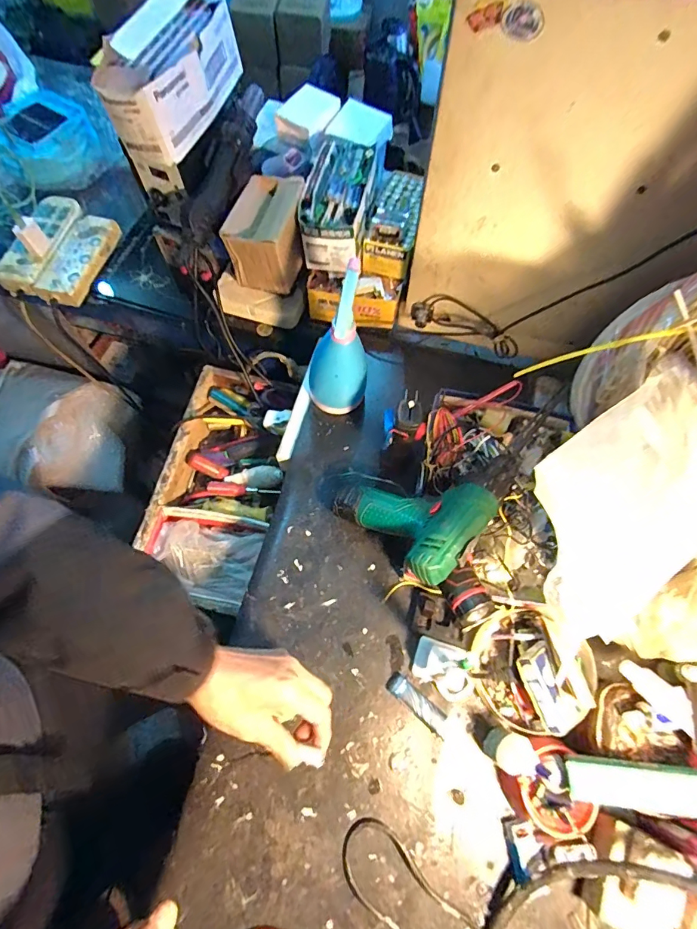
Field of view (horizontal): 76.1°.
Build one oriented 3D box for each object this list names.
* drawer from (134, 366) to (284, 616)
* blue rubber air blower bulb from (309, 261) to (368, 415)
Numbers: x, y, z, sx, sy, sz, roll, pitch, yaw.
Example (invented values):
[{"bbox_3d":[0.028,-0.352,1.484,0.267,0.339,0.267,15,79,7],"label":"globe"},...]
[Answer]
[{"bbox_3d":[-0.198,0.032,0.715,0.202,0.086,0.373,8,68,3],"label":"drawer"},{"bbox_3d":[-0.016,-0.146,0.580,0.079,0.199,0.075,-7,68,-3],"label":"blue rubber air blower bulb"}]

